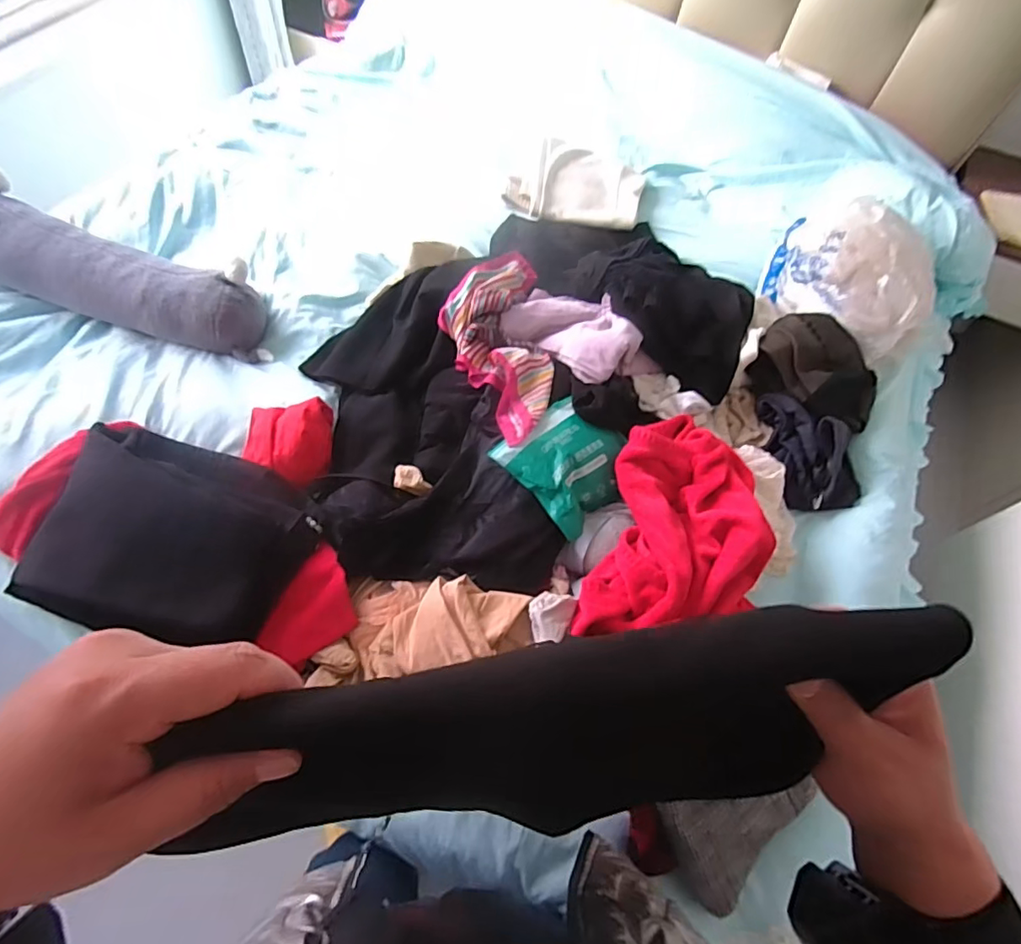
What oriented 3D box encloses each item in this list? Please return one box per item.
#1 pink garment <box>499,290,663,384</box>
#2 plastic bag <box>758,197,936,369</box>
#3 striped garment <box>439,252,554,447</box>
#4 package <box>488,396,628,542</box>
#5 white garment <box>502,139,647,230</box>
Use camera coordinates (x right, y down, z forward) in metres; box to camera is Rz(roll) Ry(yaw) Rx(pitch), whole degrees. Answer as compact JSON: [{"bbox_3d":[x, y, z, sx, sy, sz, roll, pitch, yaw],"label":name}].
[{"bbox_3d":[0.119,-0.261,0.948,0.237,0.070,0.159,34,65,12],"label":"pink garment"},{"bbox_3d":[0.663,-0.382,1.049,0.204,0.149,0.329,-30,69,-18],"label":"plastic bag"},{"bbox_3d":[-0.026,-0.221,0.941,0.181,0.065,0.422,-5,62,-4],"label":"striped garment"},{"bbox_3d":[0.097,-0.024,0.838,0.172,0.050,0.194,41,69,19],"label":"package"},{"bbox_3d":[0.147,-0.660,1.243,0.317,0.050,0.234,3,63,-3],"label":"white garment"}]

